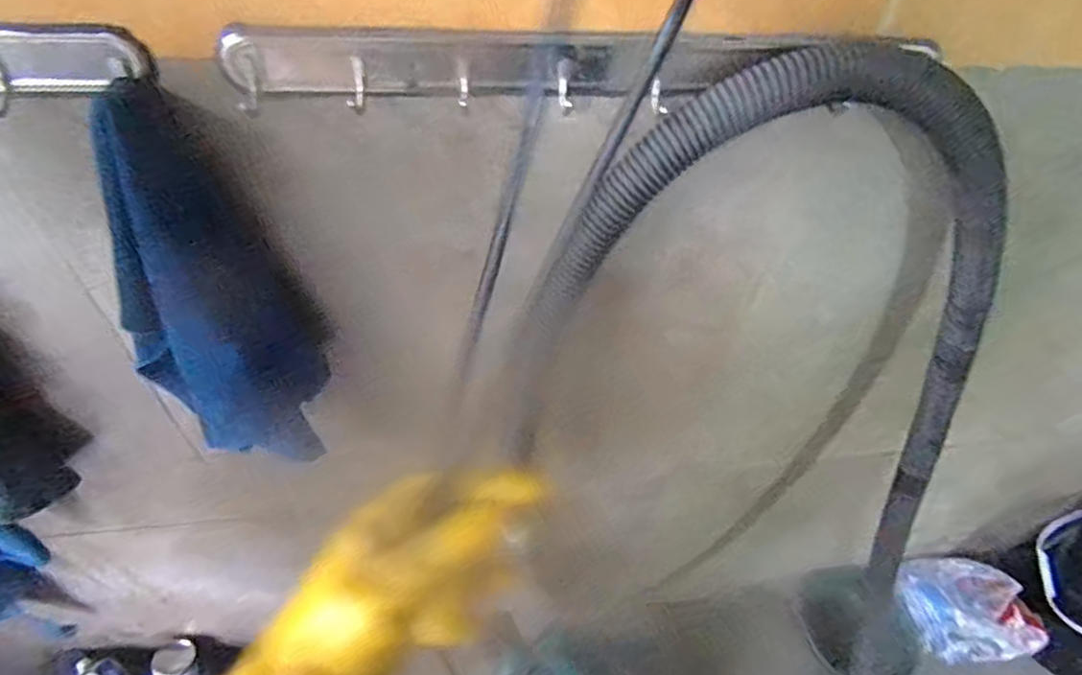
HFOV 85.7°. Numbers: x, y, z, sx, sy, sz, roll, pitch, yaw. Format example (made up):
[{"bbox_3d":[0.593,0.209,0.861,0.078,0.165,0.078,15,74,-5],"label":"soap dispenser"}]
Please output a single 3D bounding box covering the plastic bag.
[{"bbox_3d":[0.895,0.569,1.237,0.208,0.149,0.183,0,46,-7],"label":"plastic bag"}]

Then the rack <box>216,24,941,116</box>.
[{"bbox_3d":[0.027,-0.179,0.391,0.445,0.048,0.020,-3,47,-10],"label":"rack"}]

